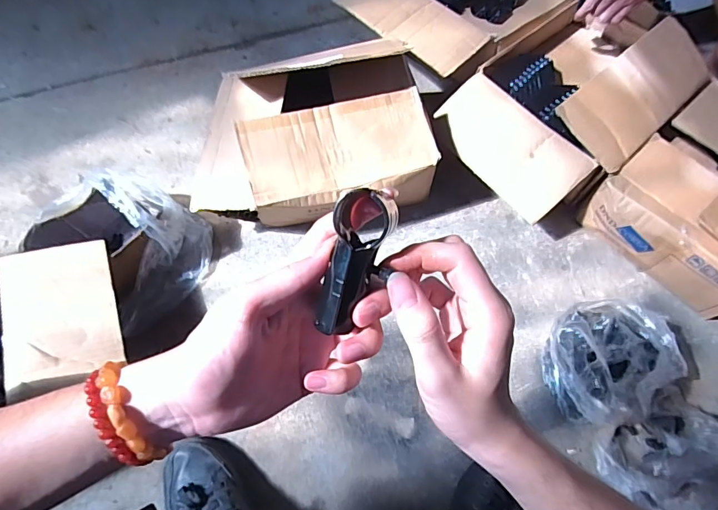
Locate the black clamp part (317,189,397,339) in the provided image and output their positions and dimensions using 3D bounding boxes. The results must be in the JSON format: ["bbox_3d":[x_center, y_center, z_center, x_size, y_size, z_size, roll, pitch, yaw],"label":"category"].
[{"bbox_3d":[-0.003,0.001,0.243,0.036,0.029,0.081,20,88,8],"label":"black clamp part"}]

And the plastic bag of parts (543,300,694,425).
[{"bbox_3d":[0.364,0.152,0.644,0.168,0.104,0.159,-22,66,-12],"label":"plastic bag of parts"}]

